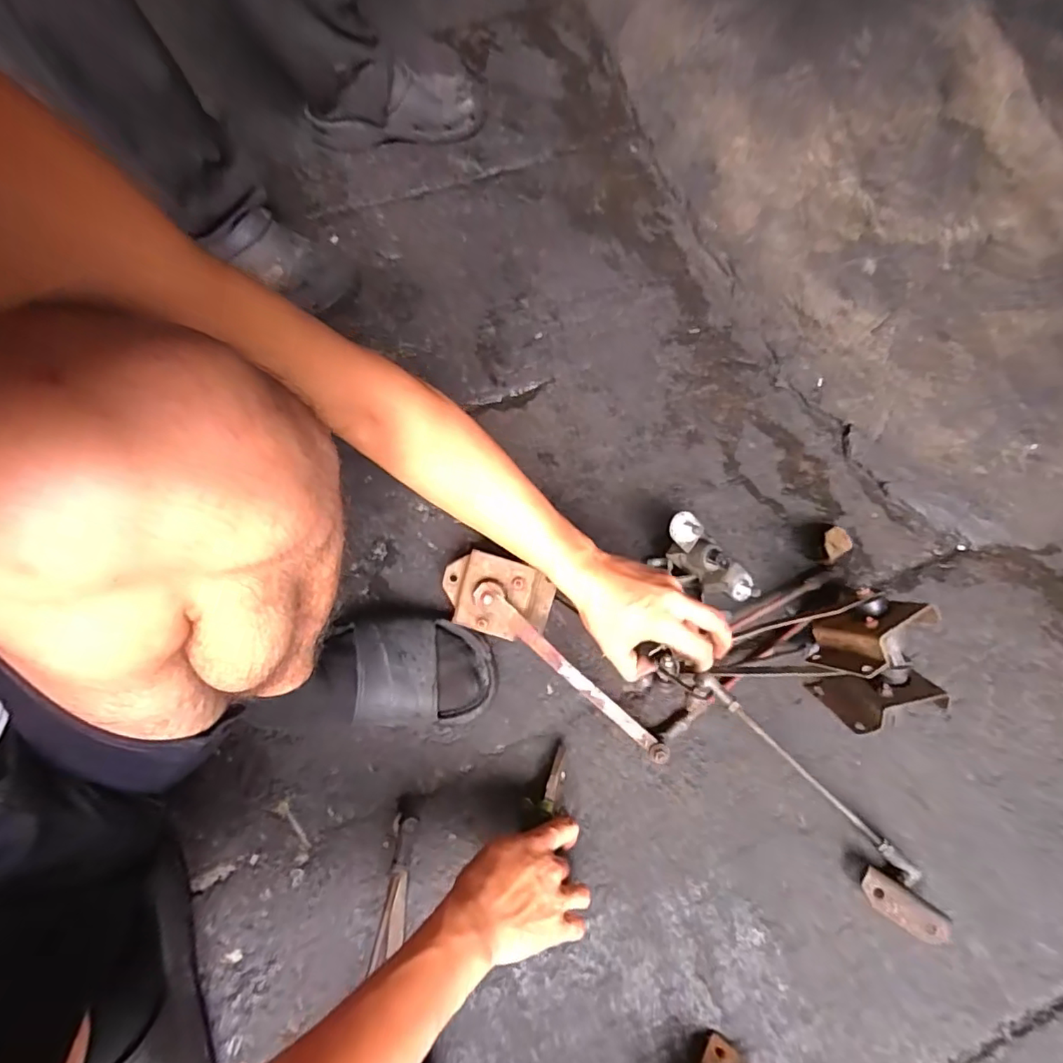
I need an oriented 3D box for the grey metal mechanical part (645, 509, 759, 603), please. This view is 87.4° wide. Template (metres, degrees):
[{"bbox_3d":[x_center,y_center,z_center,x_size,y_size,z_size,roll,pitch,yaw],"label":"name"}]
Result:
[{"bbox_3d":[0.188,0.039,0.617,0.143,0.074,0.057,37,68,-21],"label":"grey metal mechanical part"}]

